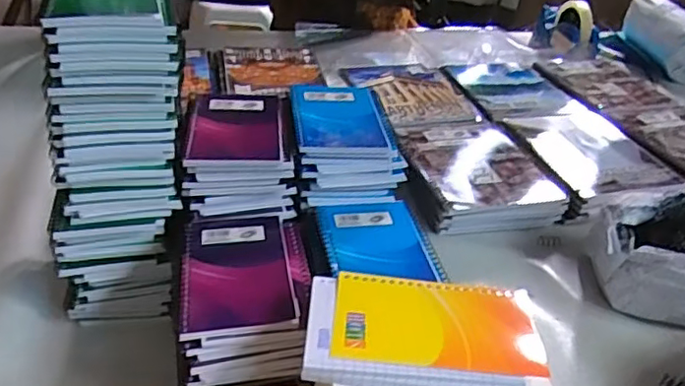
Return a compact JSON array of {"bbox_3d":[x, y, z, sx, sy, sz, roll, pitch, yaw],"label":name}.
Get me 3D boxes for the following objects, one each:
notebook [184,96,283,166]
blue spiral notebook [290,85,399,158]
[{"bbox_3d":[-0.095,-0.060,0.541,0.079,0.010,0.114,1,32,-8],"label":"notebook"},{"bbox_3d":[-0.002,-0.072,0.570,0.088,0.013,0.124,0,32,-9],"label":"blue spiral notebook"}]

